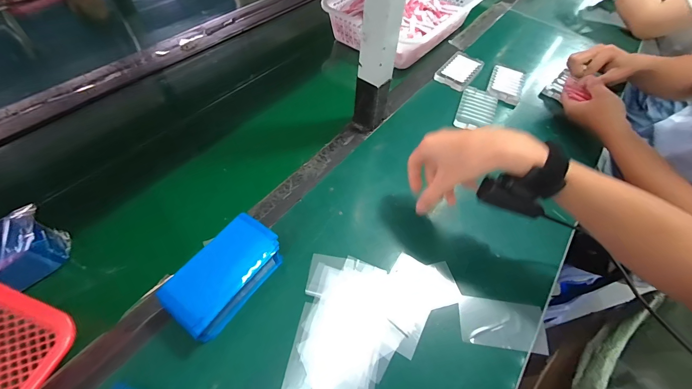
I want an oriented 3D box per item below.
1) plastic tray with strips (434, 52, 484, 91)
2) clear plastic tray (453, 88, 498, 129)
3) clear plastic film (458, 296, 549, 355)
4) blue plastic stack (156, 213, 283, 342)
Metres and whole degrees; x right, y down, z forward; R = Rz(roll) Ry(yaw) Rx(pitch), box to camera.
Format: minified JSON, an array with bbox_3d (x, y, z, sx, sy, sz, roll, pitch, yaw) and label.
[{"bbox_3d":[0.250,-0.273,0.652,0.070,0.015,0.126,33,59,18],"label":"plastic tray with strips"},{"bbox_3d":[0.255,-0.166,0.579,0.065,0.012,0.112,21,56,11],"label":"clear plastic tray"},{"bbox_3d":[0.191,0.159,0.366,0.101,0.009,0.054,7,60,3],"label":"clear plastic film"},{"bbox_3d":[-0.135,0.094,0.338,0.069,0.063,0.131,28,58,16],"label":"blue plastic stack"}]

